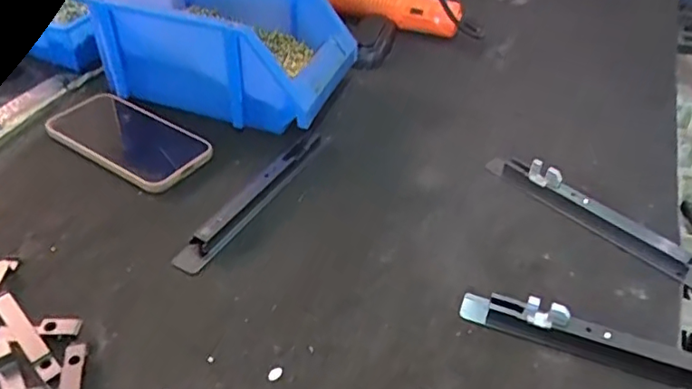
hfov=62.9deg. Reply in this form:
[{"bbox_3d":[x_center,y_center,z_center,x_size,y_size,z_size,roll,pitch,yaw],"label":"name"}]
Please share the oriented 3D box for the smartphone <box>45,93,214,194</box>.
[{"bbox_3d":[-0.210,-0.054,0.550,0.158,0.018,0.082,25,43,22],"label":"smartphone"}]

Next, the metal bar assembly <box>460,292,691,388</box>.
[{"bbox_3d":[0.187,0.106,0.387,0.211,0.031,0.018,18,41,14],"label":"metal bar assembly"}]

